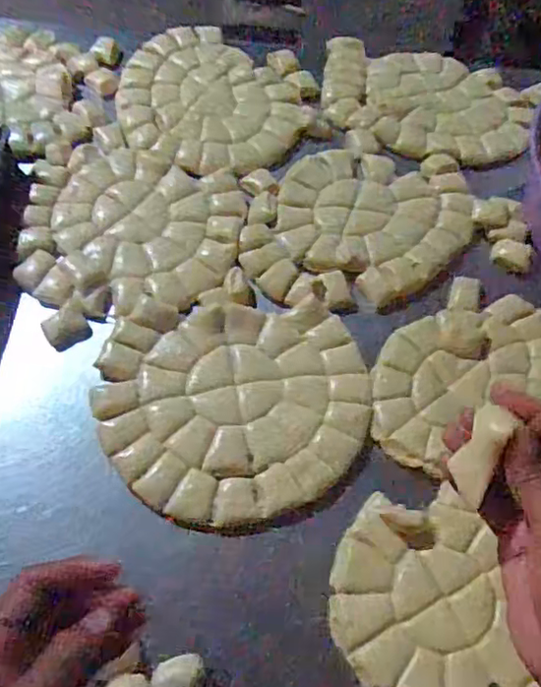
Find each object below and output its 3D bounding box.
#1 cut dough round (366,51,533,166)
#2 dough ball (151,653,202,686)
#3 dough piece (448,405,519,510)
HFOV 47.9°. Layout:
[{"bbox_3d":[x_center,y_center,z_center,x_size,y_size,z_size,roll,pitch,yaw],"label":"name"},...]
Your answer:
[{"bbox_3d":[0.219,-0.300,0.759,0.197,0.013,0.184,1,64,-3],"label":"cut dough round"},{"bbox_3d":[-0.070,0.246,0.453,0.038,0.020,0.023,-29,69,-16],"label":"dough ball"},{"bbox_3d":[0.114,0.061,0.335,0.018,0.017,0.052,22,95,7],"label":"dough piece"}]

